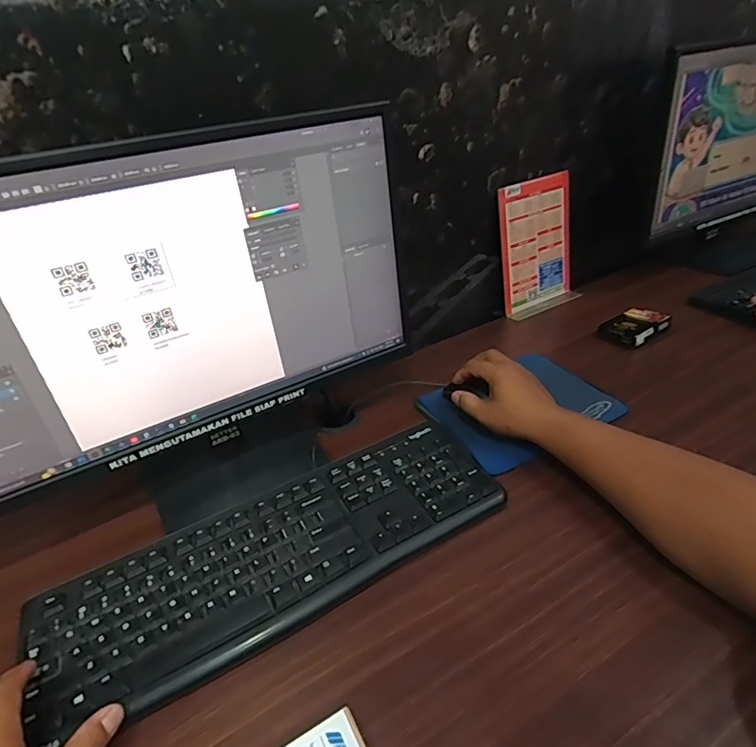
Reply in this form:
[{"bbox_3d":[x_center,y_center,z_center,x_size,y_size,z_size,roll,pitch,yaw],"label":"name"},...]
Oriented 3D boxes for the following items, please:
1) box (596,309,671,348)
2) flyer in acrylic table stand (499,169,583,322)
[{"bbox_3d":[0.394,-0.074,0.756,0.099,0.015,0.065,-23,37,-23],"label":"box"},{"bbox_3d":[0.273,-0.215,0.844,0.151,0.209,0.069,-19,35,-18],"label":"flyer in acrylic table stand"}]

